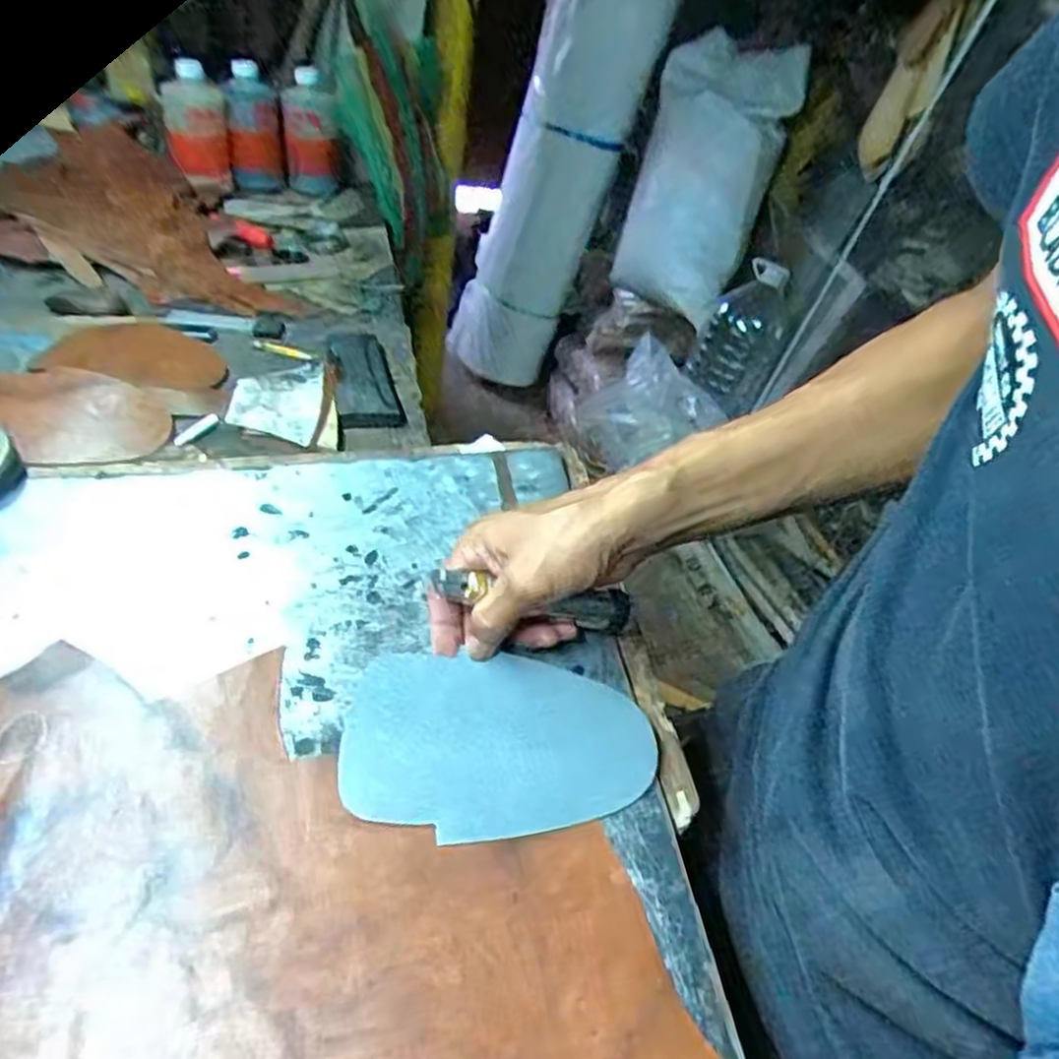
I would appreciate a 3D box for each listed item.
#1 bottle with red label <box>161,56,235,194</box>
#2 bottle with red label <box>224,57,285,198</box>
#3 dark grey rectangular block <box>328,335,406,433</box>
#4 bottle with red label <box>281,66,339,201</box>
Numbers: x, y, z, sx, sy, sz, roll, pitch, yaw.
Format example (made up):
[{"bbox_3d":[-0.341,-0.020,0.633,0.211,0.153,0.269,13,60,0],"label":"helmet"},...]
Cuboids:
[{"bbox_3d":[-0.431,-0.523,0.962,0.075,0.136,0.059,-17,50,-30],"label":"bottle with red label"},{"bbox_3d":[-0.374,-0.547,1.002,0.069,0.138,0.055,-5,45,-20],"label":"bottle with red label"},{"bbox_3d":[-0.156,-0.142,0.684,0.055,0.015,0.147,-9,45,-17],"label":"dark grey rectangular block"},{"bbox_3d":[-0.303,-0.548,1.022,0.073,0.145,0.070,-5,45,-20],"label":"bottle with red label"}]

